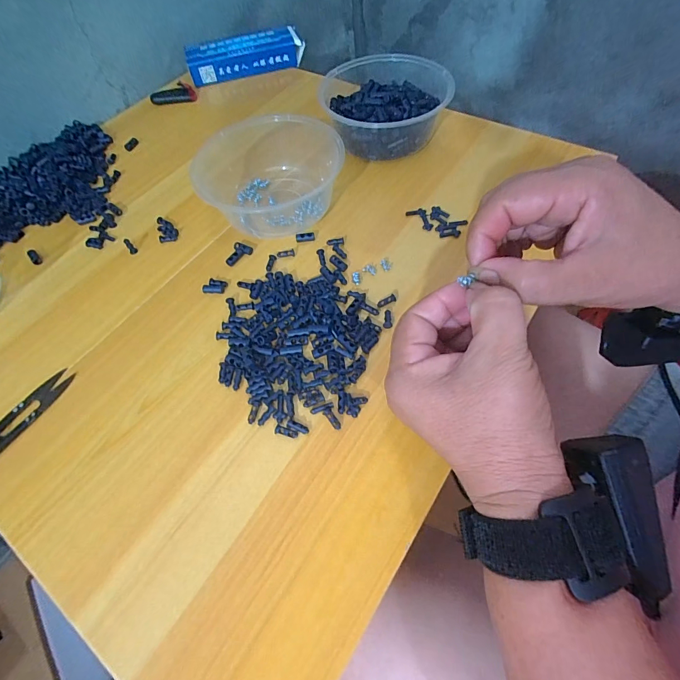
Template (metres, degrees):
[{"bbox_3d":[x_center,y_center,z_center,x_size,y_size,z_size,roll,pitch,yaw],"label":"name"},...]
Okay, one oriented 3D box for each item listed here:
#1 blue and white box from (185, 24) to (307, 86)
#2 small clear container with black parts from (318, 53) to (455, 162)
[{"bbox_3d":[-0.135,-0.409,0.534,0.164,0.042,0.048,-14,60,-4],"label":"blue and white box"},{"bbox_3d":[0.054,-0.262,0.420,0.138,0.056,0.149,0,60,4],"label":"small clear container with black parts"}]

